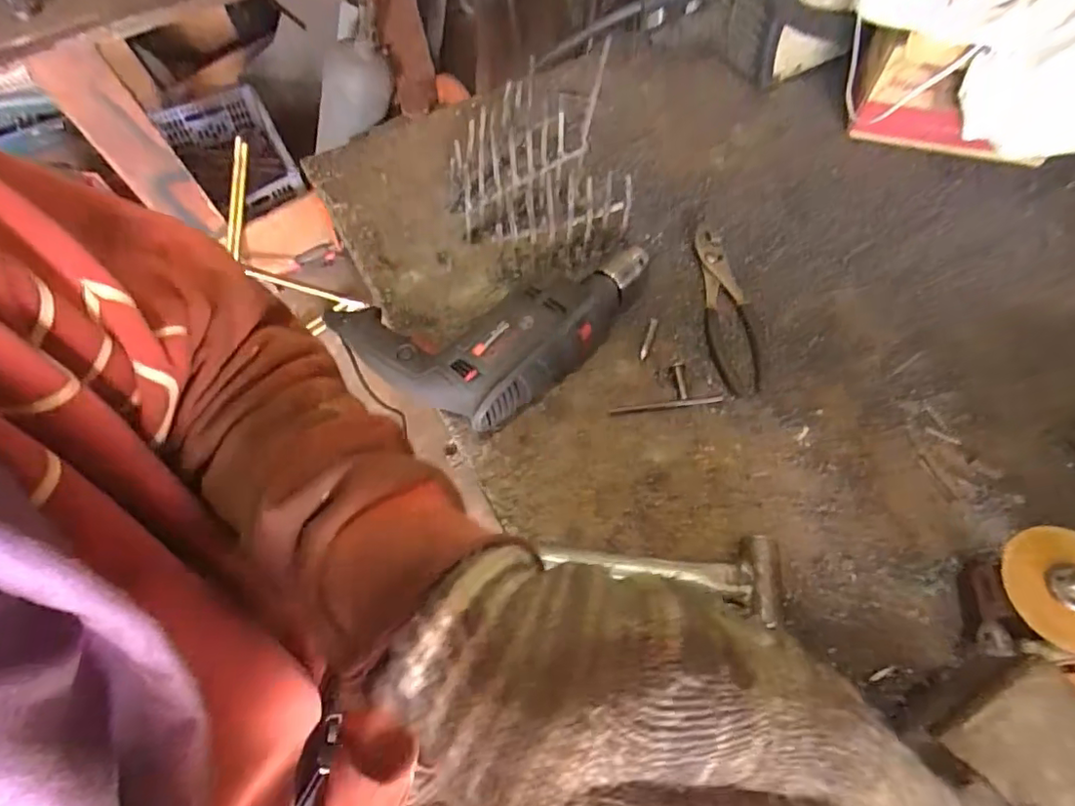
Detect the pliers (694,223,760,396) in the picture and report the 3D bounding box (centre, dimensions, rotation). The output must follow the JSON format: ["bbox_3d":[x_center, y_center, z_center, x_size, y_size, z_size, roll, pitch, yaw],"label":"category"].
[{"bbox_3d":[0.195,-0.100,0.582,0.049,0.015,0.201,-4,64,1],"label":"pliers"}]

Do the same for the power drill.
[{"bbox_3d":[-0.034,-0.088,0.550,0.268,0.074,0.167,-38,68,-15],"label":"power drill"}]

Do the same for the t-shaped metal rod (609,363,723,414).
[{"bbox_3d":[0.120,-0.016,0.543,0.105,0.004,0.045,-7,64,0],"label":"t-shaped metal rod"}]

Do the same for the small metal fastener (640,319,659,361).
[{"bbox_3d":[0.113,-0.066,0.571,0.008,0.006,0.047,17,66,11],"label":"small metal fastener"}]

